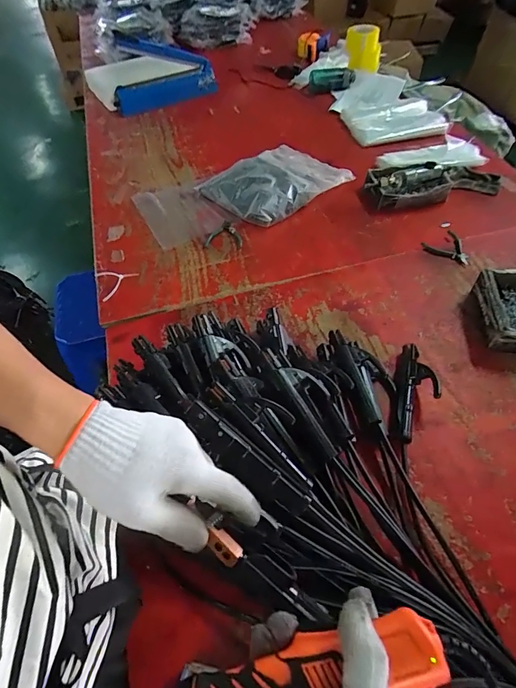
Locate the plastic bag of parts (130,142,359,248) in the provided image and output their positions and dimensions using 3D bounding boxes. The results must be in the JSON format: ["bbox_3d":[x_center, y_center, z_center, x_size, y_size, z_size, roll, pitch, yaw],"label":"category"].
[{"bbox_3d":[-0.034,-0.449,1.100,0.595,0.060,0.320,-23,55,-13],"label":"plastic bag of parts"}]

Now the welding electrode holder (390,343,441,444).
[{"bbox_3d":[0.283,0.084,0.692,0.072,0.032,0.199,14,55,13],"label":"welding electrode holder"}]

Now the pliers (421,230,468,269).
[{"bbox_3d":[0.466,-0.227,0.934,0.101,0.016,0.115,-24,56,-14],"label":"pliers"}]

